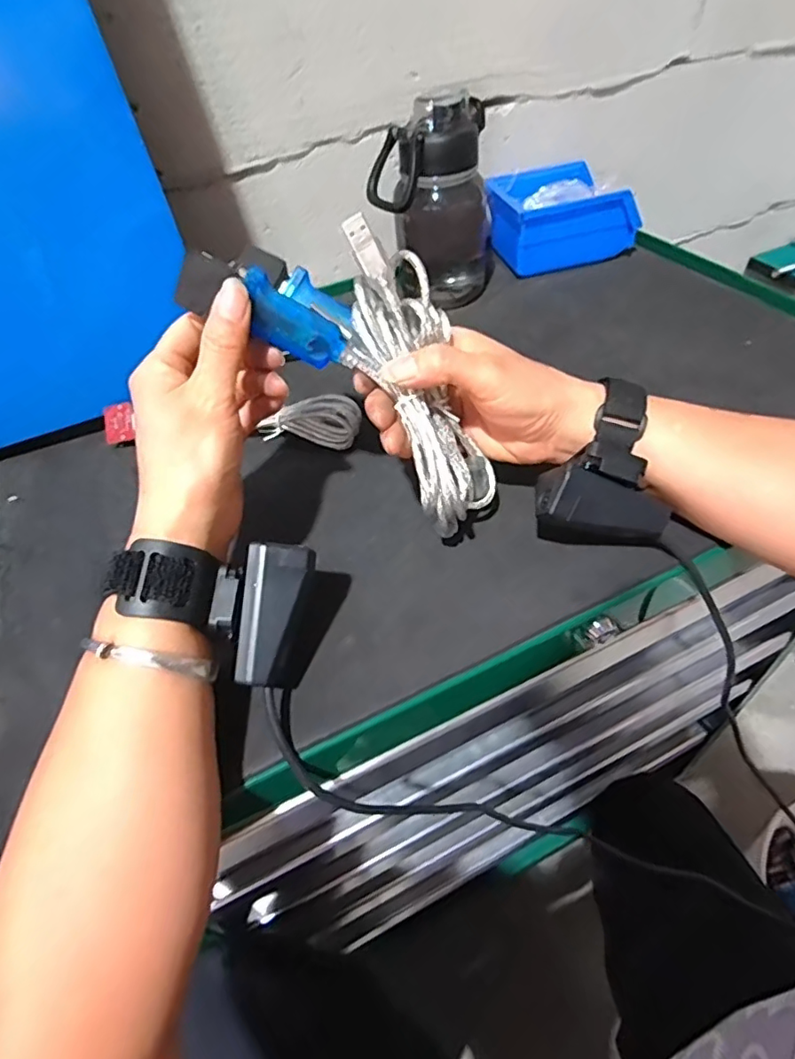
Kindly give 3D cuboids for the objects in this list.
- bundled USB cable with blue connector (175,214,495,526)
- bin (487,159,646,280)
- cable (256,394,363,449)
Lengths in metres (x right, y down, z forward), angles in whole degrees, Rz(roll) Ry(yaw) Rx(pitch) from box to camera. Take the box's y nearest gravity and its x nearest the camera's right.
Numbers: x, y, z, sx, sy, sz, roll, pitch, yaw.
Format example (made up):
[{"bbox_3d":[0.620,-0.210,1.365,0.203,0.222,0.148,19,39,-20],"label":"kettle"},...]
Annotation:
[{"bbox_3d":[-0.007,-0.087,0.307,0.198,0.058,0.083,46,56,-14],"label":"bundled USB cable with blue connector"},{"bbox_3d":[0.174,-0.336,0.611,0.140,0.077,0.098,-12,48,-4],"label":"bin"},{"bbox_3d":[-0.068,-0.082,0.436,0.088,0.037,0.016,1,47,24],"label":"cable"}]

